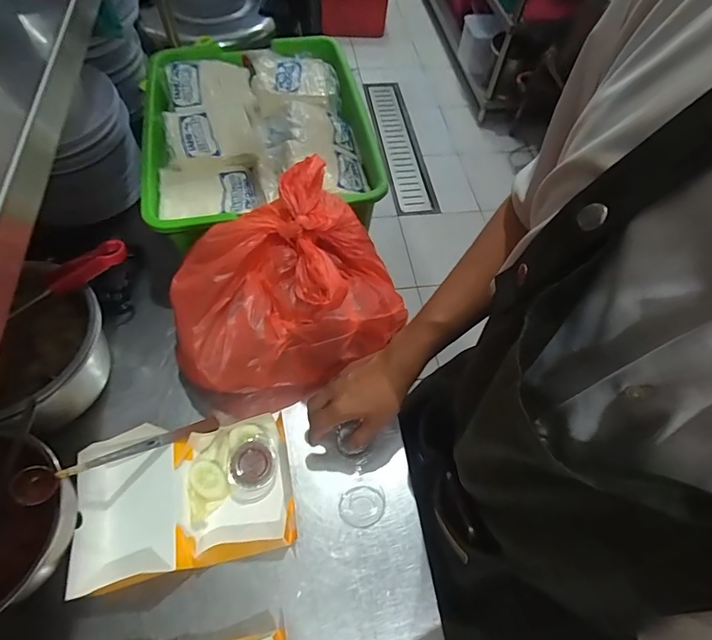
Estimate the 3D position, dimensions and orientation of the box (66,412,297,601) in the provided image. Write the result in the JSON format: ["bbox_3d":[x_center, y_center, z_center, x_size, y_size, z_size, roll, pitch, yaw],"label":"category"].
[{"bbox_3d":[-0.206,0.214,0.525,0.246,0.059,0.163,-9,60,-9],"label":"box"}]

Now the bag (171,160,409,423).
[{"bbox_3d":[-0.094,-0.026,0.581,0.301,0.214,0.210,-22,63,-16],"label":"bag"}]

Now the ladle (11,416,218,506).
[{"bbox_3d":[-0.273,0.157,0.512,0.221,0.056,0.052,-12,55,-45],"label":"ladle"}]

